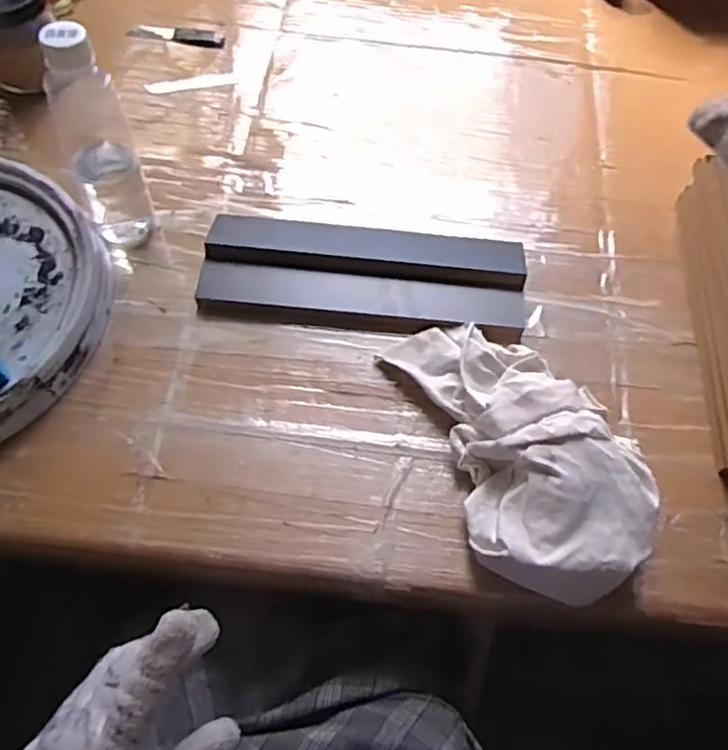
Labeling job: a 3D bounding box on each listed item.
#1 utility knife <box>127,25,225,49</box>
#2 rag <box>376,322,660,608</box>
[{"bbox_3d":[-0.215,-0.392,0.742,0.106,0.018,0.019,4,61,1],"label":"utility knife"},{"bbox_3d":[0.122,0.045,0.484,0.132,0.060,0.233,-17,62,-11],"label":"rag"}]

